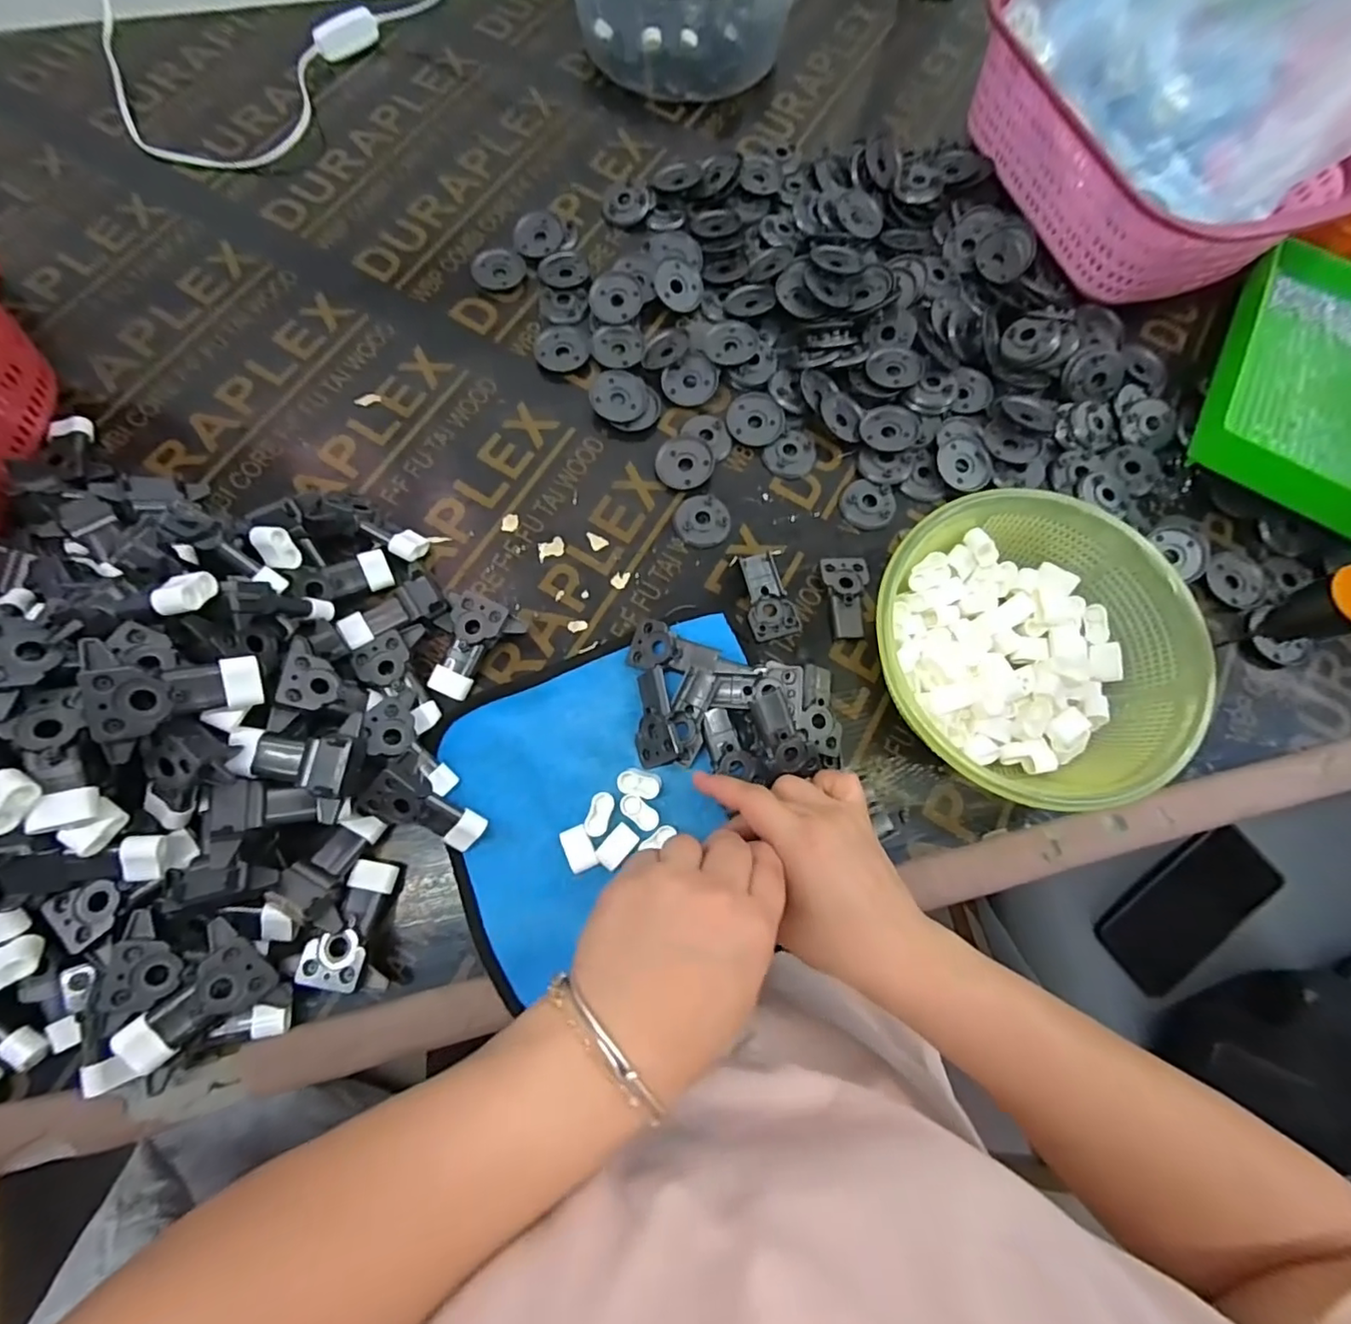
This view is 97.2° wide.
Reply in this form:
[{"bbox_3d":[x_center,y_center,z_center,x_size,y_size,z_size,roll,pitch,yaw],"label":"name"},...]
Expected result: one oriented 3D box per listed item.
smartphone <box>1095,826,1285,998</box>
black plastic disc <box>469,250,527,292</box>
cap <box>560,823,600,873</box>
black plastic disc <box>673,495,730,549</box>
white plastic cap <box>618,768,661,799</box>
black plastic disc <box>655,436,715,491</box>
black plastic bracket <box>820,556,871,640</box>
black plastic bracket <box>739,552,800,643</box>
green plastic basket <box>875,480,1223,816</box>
[{"bbox_3d":[0.464,0.220,0.539,0.162,0.016,0.078,-38,83,-2],"label":"smartphone"},{"bbox_3d":[-0.145,-0.321,0.488,0.043,0.005,0.043,1,73,-2],"label":"black plastic disc"},{"bbox_3d":[-0.057,0.112,0.356,0.017,0.011,0.025,-22,76,-9],"label":"cap"},{"bbox_3d":[0.019,-0.103,0.433,0.040,0.004,0.039,1,73,-2],"label":"black plastic disc"},{"bbox_3d":[-0.022,0.075,0.367,0.026,0.010,0.017,12,73,1],"label":"white plastic cap"},{"bbox_3d":[0.007,-0.148,0.444,0.043,0.004,0.041,0,84,4],"label":"black plastic disc"},{"bbox_3d":[0.118,-0.046,0.416,0.031,0.010,0.059,4,73,-1],"label":"black plastic bracket"},{"bbox_3d":[0.064,-0.045,0.413,0.033,0.013,0.058,-14,74,-6],"label":"black plastic bracket"},{"bbox_3d":[0.215,-0.008,0.377,0.193,0.068,0.192,14,73,2],"label":"green plastic basket"}]

